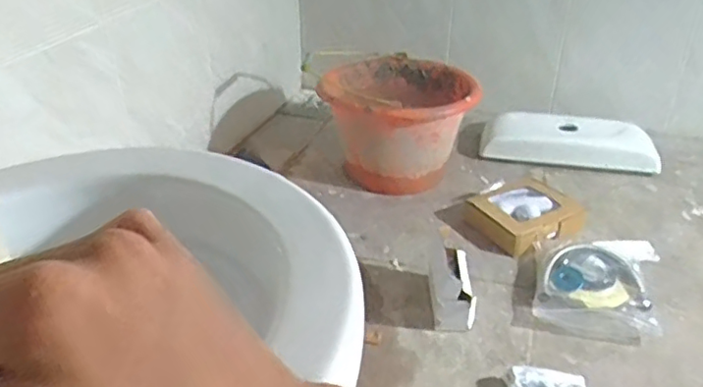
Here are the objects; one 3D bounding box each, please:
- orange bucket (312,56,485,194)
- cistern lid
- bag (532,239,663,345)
[{"bbox_3d":[0.098,-0.136,1.172,0.267,0.195,0.289,10,34,15],"label":"orange bucket"},{"bbox_3d":[0.444,-0.113,1.240,0.342,0.066,0.124,9,33,14],"label":"cistern lid"},{"bbox_3d":[0.371,0.120,0.906,0.157,0.033,0.244,13,34,19],"label":"bag"}]

